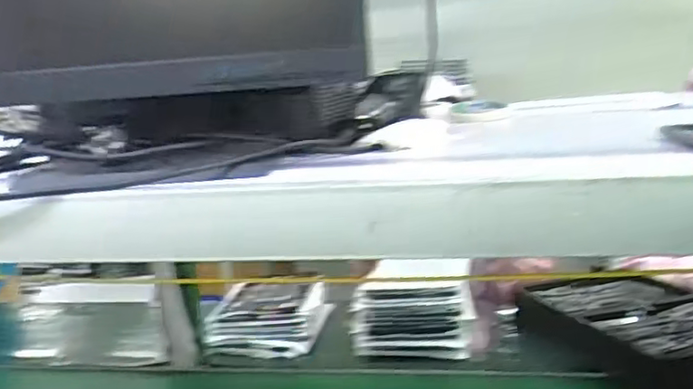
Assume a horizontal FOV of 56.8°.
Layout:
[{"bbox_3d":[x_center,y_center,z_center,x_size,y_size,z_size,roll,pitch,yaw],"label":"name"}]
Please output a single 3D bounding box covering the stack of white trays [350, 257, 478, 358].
[{"bbox_3d":[0.136,0.222,1.265,0.222,0.152,0.181,-1,12,10],"label":"stack of white trays"}]

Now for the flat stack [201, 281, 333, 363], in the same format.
[{"bbox_3d":[-0.160,0.248,1.311,0.220,0.091,0.179,-1,12,10],"label":"flat stack"}]

